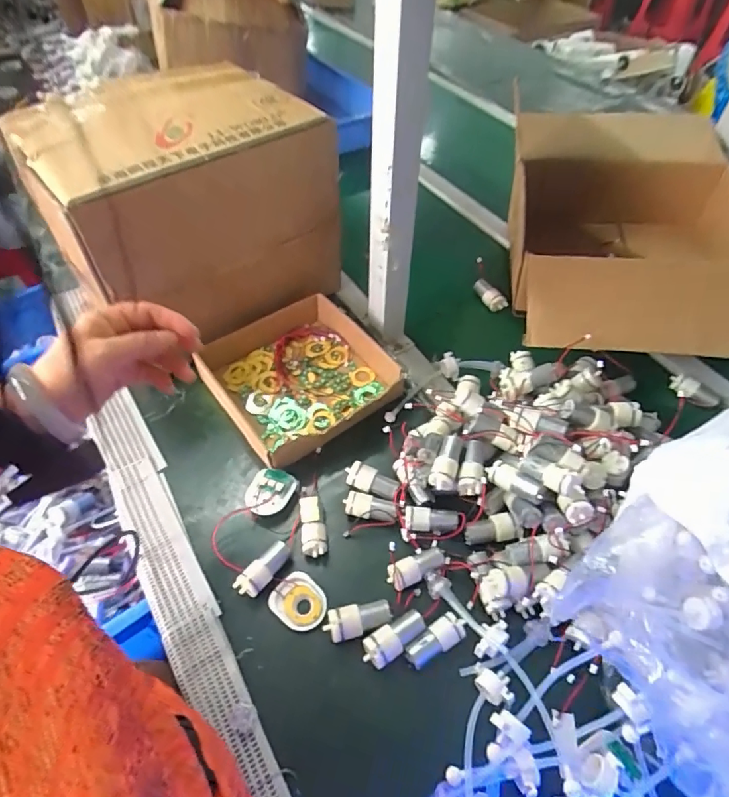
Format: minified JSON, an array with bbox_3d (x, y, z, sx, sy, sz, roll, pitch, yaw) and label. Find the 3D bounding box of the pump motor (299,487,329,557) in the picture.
[{"bbox_3d":[-0.061,0.138,0.582,0.027,0.026,0.087,-9,52,-7],"label":"pump motor"}]

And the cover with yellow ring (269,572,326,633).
[{"bbox_3d":[-0.069,0.214,0.533,0.060,0.007,0.051,31,58,22],"label":"cover with yellow ring"}]

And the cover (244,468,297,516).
[{"bbox_3d":[-0.113,0.112,0.599,0.048,0.022,0.059,22,55,16],"label":"cover"}]

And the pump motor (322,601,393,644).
[{"bbox_3d":[-0.007,0.226,0.512,0.066,0.023,0.030,-9,52,-7],"label":"pump motor"}]

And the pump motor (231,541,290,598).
[{"bbox_3d":[-0.107,0.185,0.542,0.065,0.026,0.027,-38,61,-26],"label":"pump motor"}]

